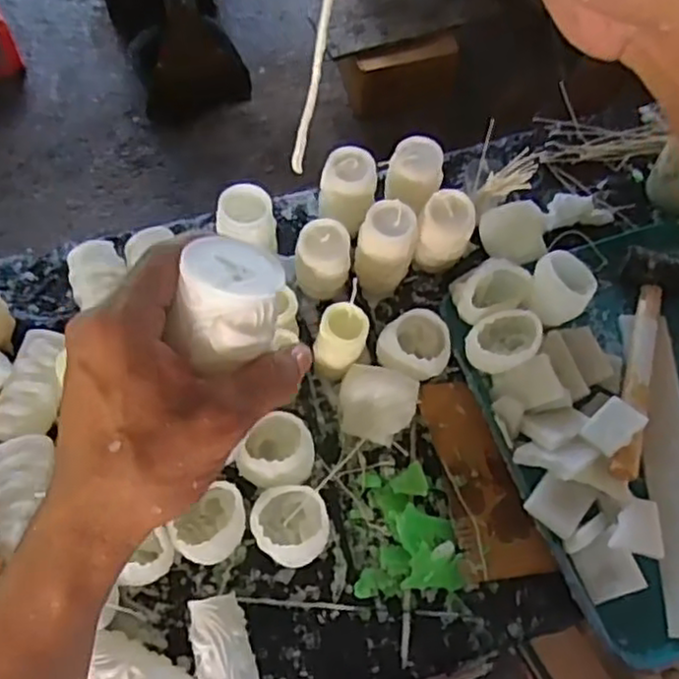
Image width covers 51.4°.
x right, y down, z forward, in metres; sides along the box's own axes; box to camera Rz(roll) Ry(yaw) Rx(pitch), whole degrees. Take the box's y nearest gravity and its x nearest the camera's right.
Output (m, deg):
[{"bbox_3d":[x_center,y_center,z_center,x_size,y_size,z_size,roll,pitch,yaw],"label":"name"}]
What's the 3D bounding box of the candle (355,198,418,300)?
[{"bbox_3d":[0.054,-0.104,0.825,0.064,0.121,0.062,15,63,6],"label":"candle"}]

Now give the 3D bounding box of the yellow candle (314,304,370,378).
[{"bbox_3d":[0.001,0.008,0.784,0.058,0.104,0.054,10,63,4],"label":"yellow candle"}]

